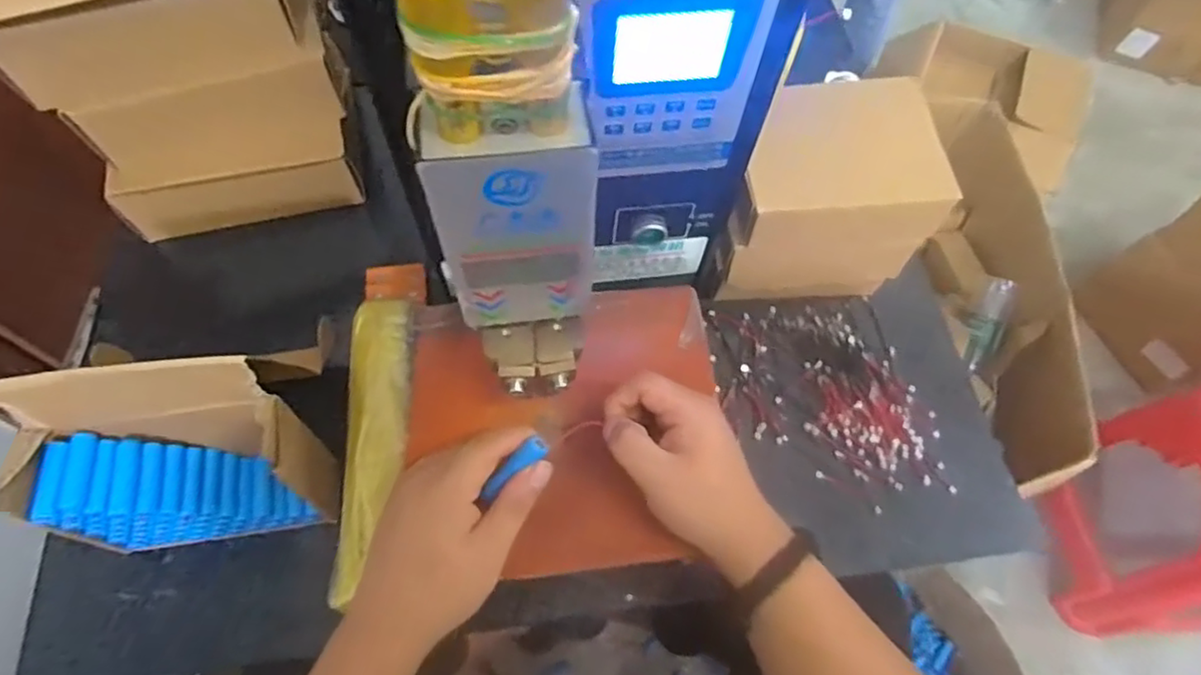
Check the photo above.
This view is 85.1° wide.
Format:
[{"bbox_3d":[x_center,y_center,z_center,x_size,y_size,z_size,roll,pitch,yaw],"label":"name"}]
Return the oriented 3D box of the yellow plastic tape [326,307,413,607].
[{"bbox_3d":[-0.155,0.066,0.451,0.044,0.018,0.206,-3,63,-3],"label":"yellow plastic tape"}]

